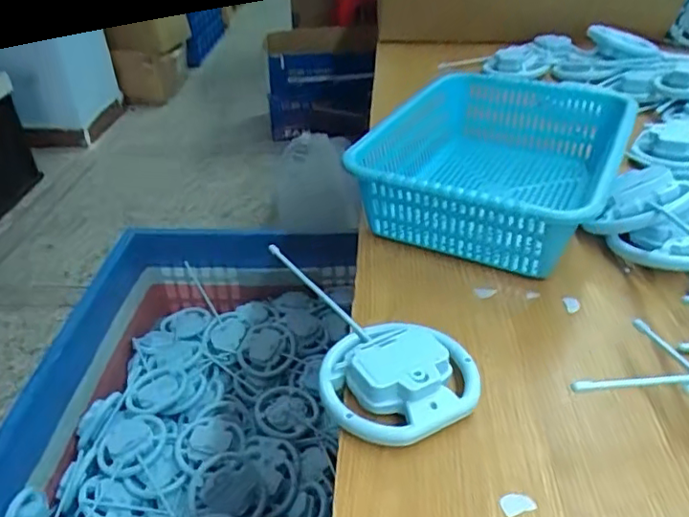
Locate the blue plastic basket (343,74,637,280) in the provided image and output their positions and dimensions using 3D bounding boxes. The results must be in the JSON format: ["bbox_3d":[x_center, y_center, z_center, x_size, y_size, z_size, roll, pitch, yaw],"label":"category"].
[{"bbox_3d":[0.165,-0.112,0.607,0.212,0.078,0.347,16,38,23],"label":"blue plastic basket"}]

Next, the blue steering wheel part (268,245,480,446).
[{"bbox_3d":[0.020,0.050,0.420,0.100,0.030,0.182,-12,36,-15],"label":"blue steering wheel part"}]

